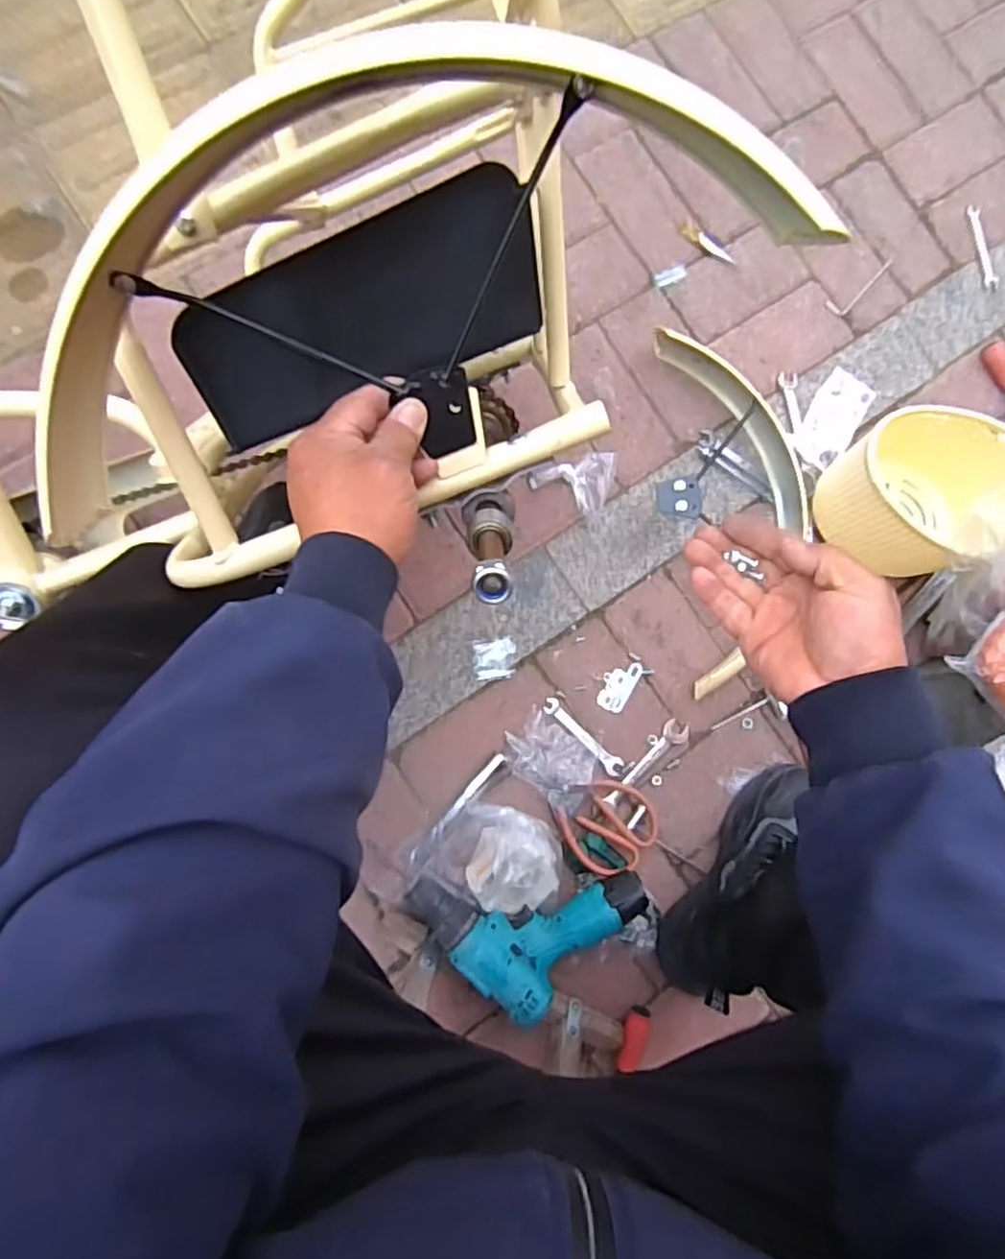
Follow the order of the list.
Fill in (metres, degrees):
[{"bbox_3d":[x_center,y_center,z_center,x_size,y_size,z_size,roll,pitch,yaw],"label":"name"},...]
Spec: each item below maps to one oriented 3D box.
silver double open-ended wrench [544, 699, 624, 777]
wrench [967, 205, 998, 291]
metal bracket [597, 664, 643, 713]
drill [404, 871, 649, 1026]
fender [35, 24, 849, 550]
[{"bbox_3d":[0.096,0.125,0.823,0.118,0.010,0.021,44,81,-1],"label":"silver double open-ended wrench"},{"bbox_3d":[0.681,-0.544,0.995,0.025,0.007,0.118,-11,86,-9],"label":"wrench"},{"bbox_3d":[0.140,0.066,0.845,0.038,0.005,0.067,33,81,-3],"label":"metal bracket"},{"bbox_3d":[0.028,0.334,0.752,0.253,0.071,0.132,1,84,-7],"label":"drill"},{"bbox_3d":[-0.069,-0.196,0.341,0.423,0.103,0.164,-20,87,4],"label":"fender"}]

